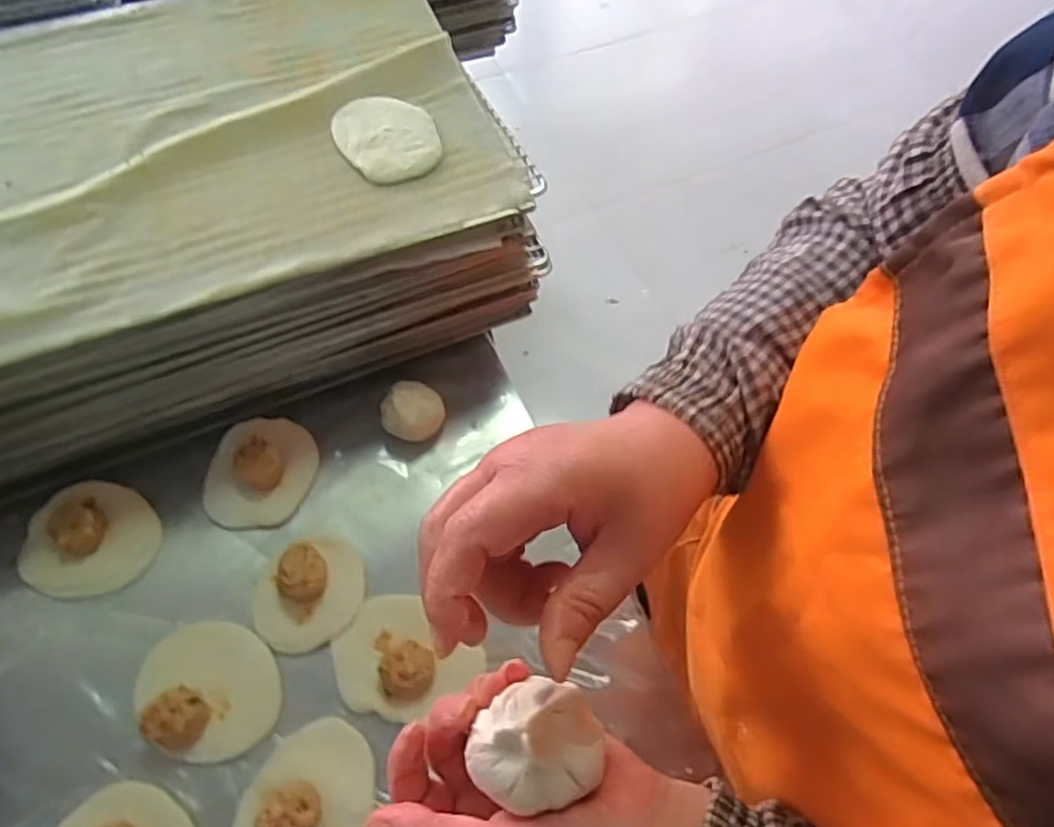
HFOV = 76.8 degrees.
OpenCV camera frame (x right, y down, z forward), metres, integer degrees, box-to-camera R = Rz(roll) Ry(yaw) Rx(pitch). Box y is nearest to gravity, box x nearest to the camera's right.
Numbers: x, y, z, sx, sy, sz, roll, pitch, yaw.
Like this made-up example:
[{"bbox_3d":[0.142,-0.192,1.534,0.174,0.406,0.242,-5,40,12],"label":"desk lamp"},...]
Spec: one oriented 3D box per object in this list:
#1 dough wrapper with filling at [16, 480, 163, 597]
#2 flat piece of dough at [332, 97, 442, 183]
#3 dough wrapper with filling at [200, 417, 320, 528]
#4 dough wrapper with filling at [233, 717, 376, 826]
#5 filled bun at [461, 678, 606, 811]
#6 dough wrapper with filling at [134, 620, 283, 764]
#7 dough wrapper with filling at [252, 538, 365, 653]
[{"bbox_3d":[-0.357,0.103,0.542,0.091,0.028,0.093,0,62,-1],"label":"dough wrapper with filling"},{"bbox_3d":[-0.116,-0.230,0.549,0.076,0.009,0.098,-30,67,-16],"label":"flat piece of dough"},{"bbox_3d":[-0.228,0.047,0.570,0.081,0.028,0.094,9,62,4],"label":"dough wrapper with filling"},{"bbox_3d":[-0.154,0.273,0.450,0.087,0.026,0.117,13,63,6],"label":"dough wrapper with filling"},{"bbox_3d":[0.005,0.130,0.263,0.050,0.030,0.044,-30,67,-16],"label":"filled bun"},{"bbox_3d":[-0.233,0.199,0.485,0.087,0.030,0.100,-40,70,-20],"label":"dough wrapper with filling"},{"bbox_3d":[-0.173,0.138,0.518,0.086,0.034,0.077,-27,66,-14],"label":"dough wrapper with filling"}]

